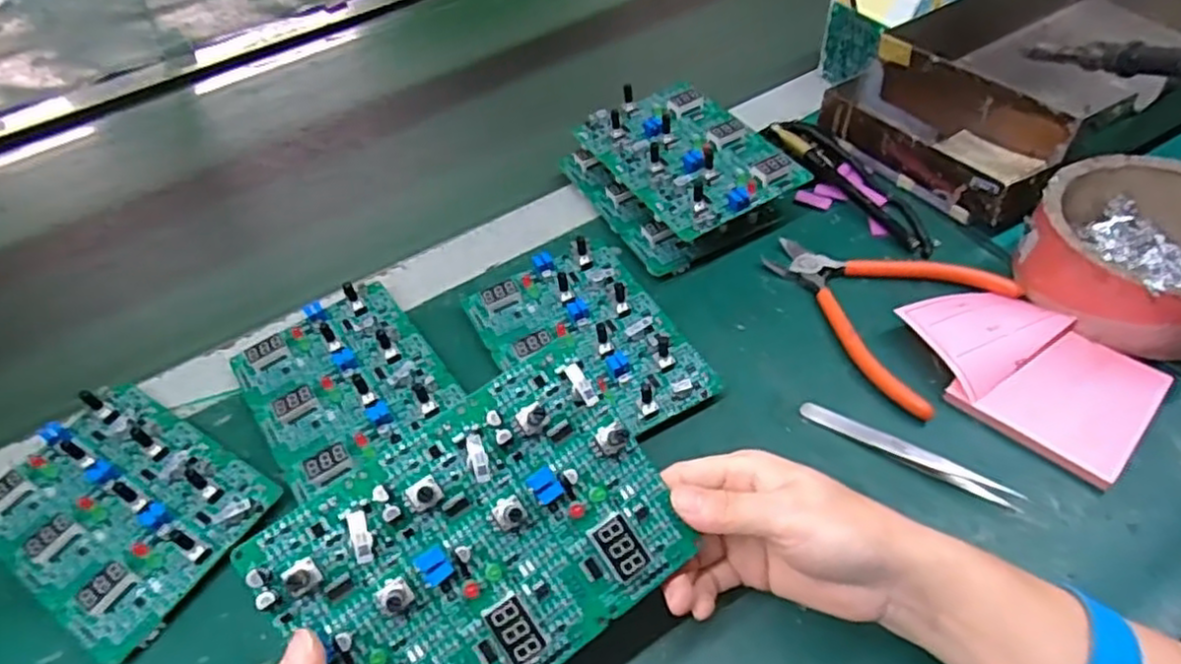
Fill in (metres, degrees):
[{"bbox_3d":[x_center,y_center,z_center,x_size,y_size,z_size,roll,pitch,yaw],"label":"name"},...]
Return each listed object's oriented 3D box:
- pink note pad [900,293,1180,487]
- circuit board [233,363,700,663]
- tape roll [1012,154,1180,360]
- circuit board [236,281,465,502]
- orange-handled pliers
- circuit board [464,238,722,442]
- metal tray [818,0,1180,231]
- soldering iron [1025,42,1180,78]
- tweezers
[{"bbox_3d":[0.243,0.018,0.398,0.087,0.019,0.125,-39,56,-25],"label":"pink note pad"},{"bbox_3d":[-0.040,0.084,0.272,0.144,0.012,0.105,-33,87,-17],"label":"circuit board"},{"bbox_3d":[0.324,-0.047,0.415,0.114,0.050,0.116,-3,49,3],"label":"tape roll"},{"bbox_3d":[-0.146,0.030,0.426,0.106,0.024,0.127,-31,53,-19],"label":"circuit board"},{"bbox_3d":[0.186,-0.025,0.448,0.115,0.013,0.143,-31,54,-20],"label":"orange-handled pliers"},{"bbox_3d":[-0.001,0.003,0.435,0.107,0.027,0.145,-25,52,-15],"label":"circuit board"},{"bbox_3d":[0.363,-0.204,0.541,0.350,0.073,0.179,-26,52,-16],"label":"metal tray"},{"bbox_3d":[0.364,-0.169,0.446,0.016,0.017,0.199,-20,30,-11],"label":"soldering iron"},{"bbox_3d":[0.167,0.062,0.376,0.112,0.013,0.012,27,57,26],"label":"tweezers"}]

